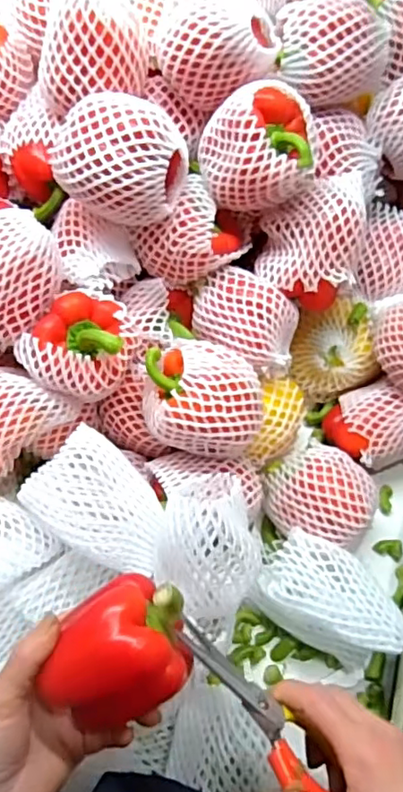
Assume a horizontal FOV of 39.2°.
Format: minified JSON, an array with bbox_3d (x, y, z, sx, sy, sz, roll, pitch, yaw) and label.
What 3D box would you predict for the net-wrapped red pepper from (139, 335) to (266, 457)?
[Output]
[{"bbox_3d":[0.001,0.001,0.497,0.100,0.077,0.088,-3,63,-3],"label":"net-wrapped red pepper"}]

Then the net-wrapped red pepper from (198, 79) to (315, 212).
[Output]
[{"bbox_3d":[0.050,-0.212,0.491,0.103,0.079,0.074,6,62,0],"label":"net-wrapped red pepper"}]

